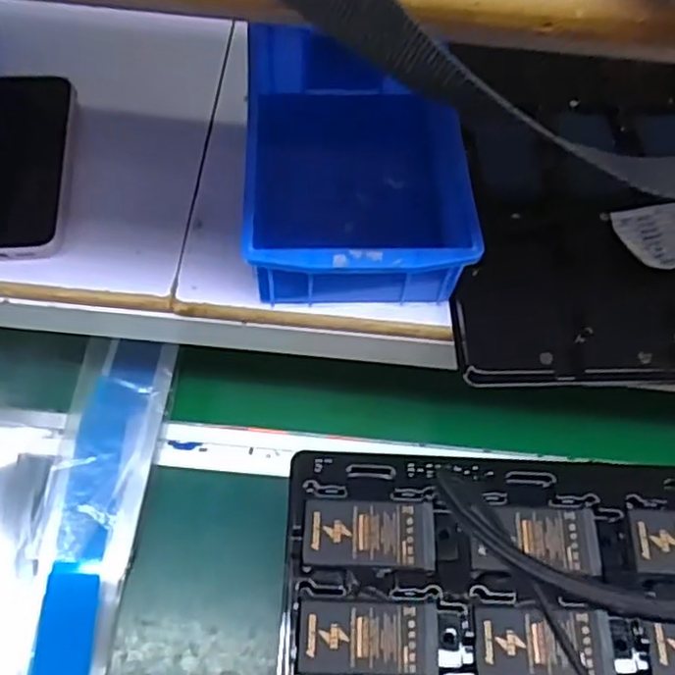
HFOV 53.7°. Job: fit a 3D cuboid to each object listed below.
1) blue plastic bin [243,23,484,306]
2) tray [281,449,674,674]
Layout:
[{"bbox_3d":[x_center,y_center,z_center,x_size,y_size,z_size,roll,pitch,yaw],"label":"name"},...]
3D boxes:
[{"bbox_3d":[0.011,-0.112,0.427,0.130,0.071,0.199,0,63,-4],"label":"blue plastic bin"},{"bbox_3d":[0.130,0.185,0.406,0.324,0.015,0.224,3,63,-2],"label":"tray"}]

